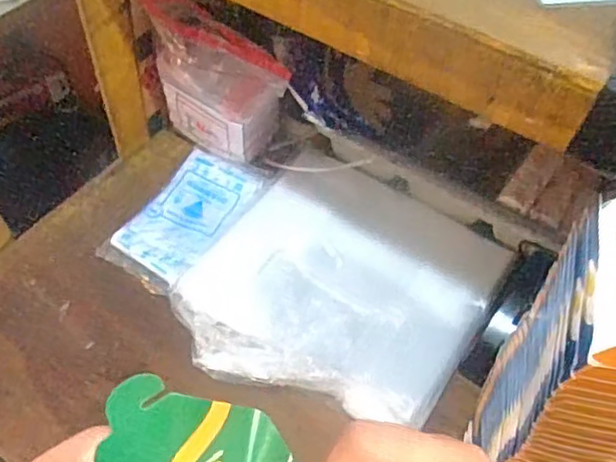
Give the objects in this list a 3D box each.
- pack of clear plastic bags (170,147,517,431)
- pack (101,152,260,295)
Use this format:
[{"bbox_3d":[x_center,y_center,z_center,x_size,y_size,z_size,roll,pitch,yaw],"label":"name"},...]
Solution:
[{"bbox_3d":[0.038,0.064,0.758,0.312,0.032,0.313,29,56,18],"label":"pack of clear plastic bags"},{"bbox_3d":[-0.154,-0.019,0.808,0.105,0.020,0.197,29,56,18],"label":"pack"}]

